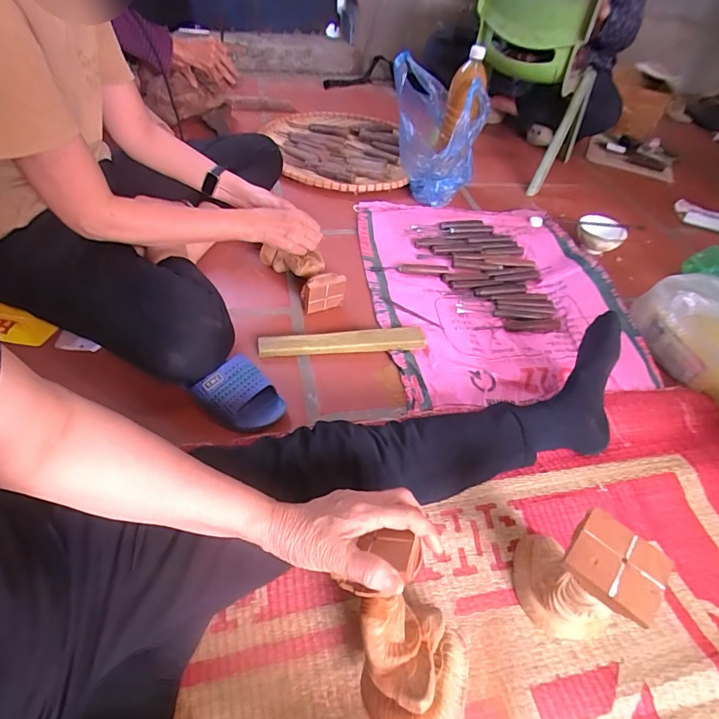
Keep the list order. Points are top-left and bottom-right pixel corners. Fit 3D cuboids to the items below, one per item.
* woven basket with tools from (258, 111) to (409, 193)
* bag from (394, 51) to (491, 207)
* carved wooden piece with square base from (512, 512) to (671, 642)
[{"bbox_3d":[-0.077,-0.585,1.242,0.399,0.066,0.421,3,47,-4],"label":"woven basket with tools"},{"bbox_3d":[0.183,-0.547,1.077,0.213,0.306,0.158,13,47,5],"label":"bag"},{"bbox_3d":[0.228,0.230,0.464,0.088,0.174,0.114,-35,59,-31],"label":"carved wooden piece with square base"}]

